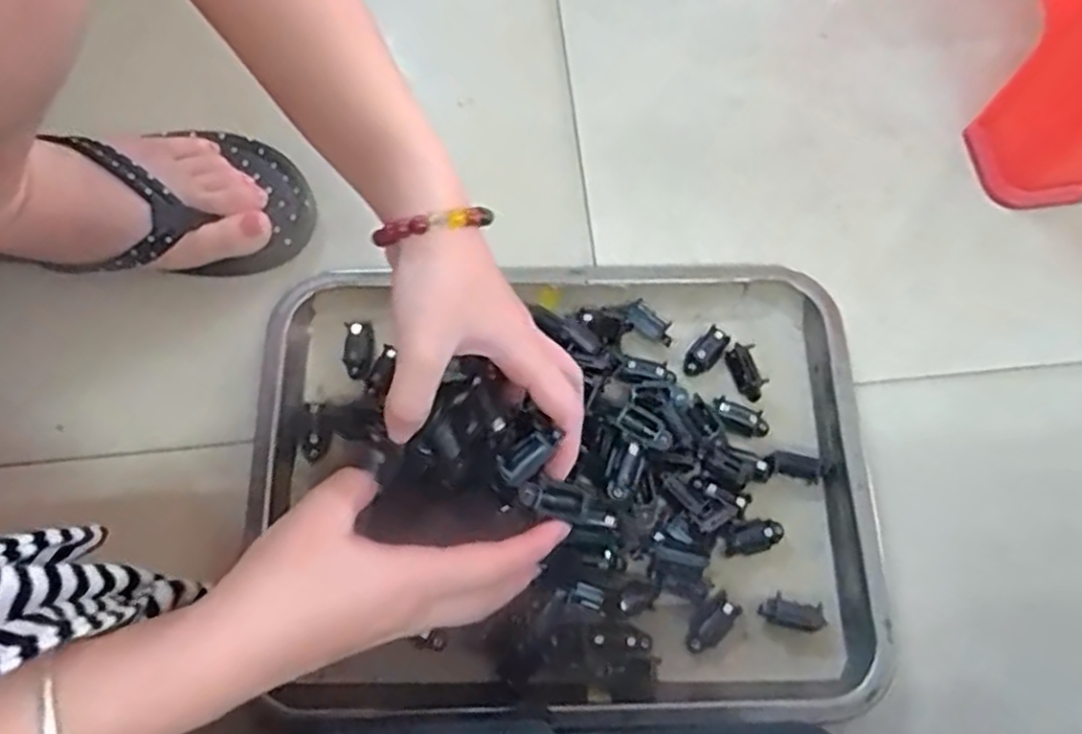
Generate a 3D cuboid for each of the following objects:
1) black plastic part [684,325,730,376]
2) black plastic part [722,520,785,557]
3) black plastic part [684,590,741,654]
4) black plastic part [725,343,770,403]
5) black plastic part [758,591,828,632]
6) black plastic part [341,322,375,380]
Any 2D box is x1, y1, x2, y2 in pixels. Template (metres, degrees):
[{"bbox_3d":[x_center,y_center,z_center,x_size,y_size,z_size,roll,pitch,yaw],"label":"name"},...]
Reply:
[{"bbox_3d":[0.102,-0.009,0.454,0.015,0.008,0.036,41,87,13],"label":"black plastic part"},{"bbox_3d":[0.122,0.097,0.419,0.035,0.011,0.016,-11,70,-5],"label":"black plastic part"},{"bbox_3d":[0.095,0.141,0.399,0.018,0.008,0.035,41,73,13],"label":"black plastic part"},{"bbox_3d":[0.127,0.003,0.449,0.015,0.010,0.036,-16,70,-7],"label":"black plastic part"},{"bbox_3d":[0.138,0.137,0.406,0.034,0.017,0.016,13,69,4],"label":"black plastic part"},{"bbox_3d":[-0.113,-0.010,0.451,0.018,0.011,0.036,4,69,0],"label":"black plastic part"}]

